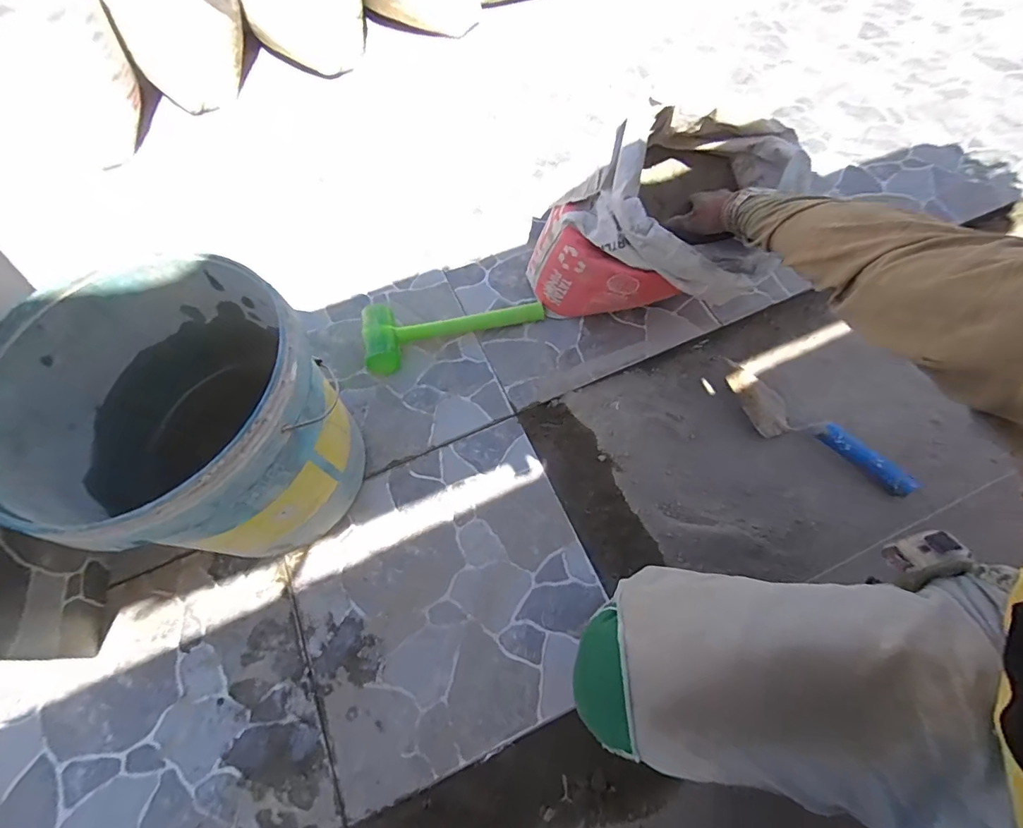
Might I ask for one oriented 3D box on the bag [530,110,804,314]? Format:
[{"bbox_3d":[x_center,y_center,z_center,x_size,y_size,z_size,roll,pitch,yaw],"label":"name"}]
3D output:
[{"bbox_3d":[0.228,-0.308,0.727,0.318,0.247,0.265,22,69,9],"label":"bag"}]

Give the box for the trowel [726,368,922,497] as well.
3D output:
[{"bbox_3d":[0.475,0.028,0.733,0.313,0.060,0.079,34,71,13],"label":"trowel"}]

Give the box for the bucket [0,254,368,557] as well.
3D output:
[{"bbox_3d":[-0.366,0.011,0.568,0.298,0.286,0.296,0,67,0],"label":"bucket"}]

